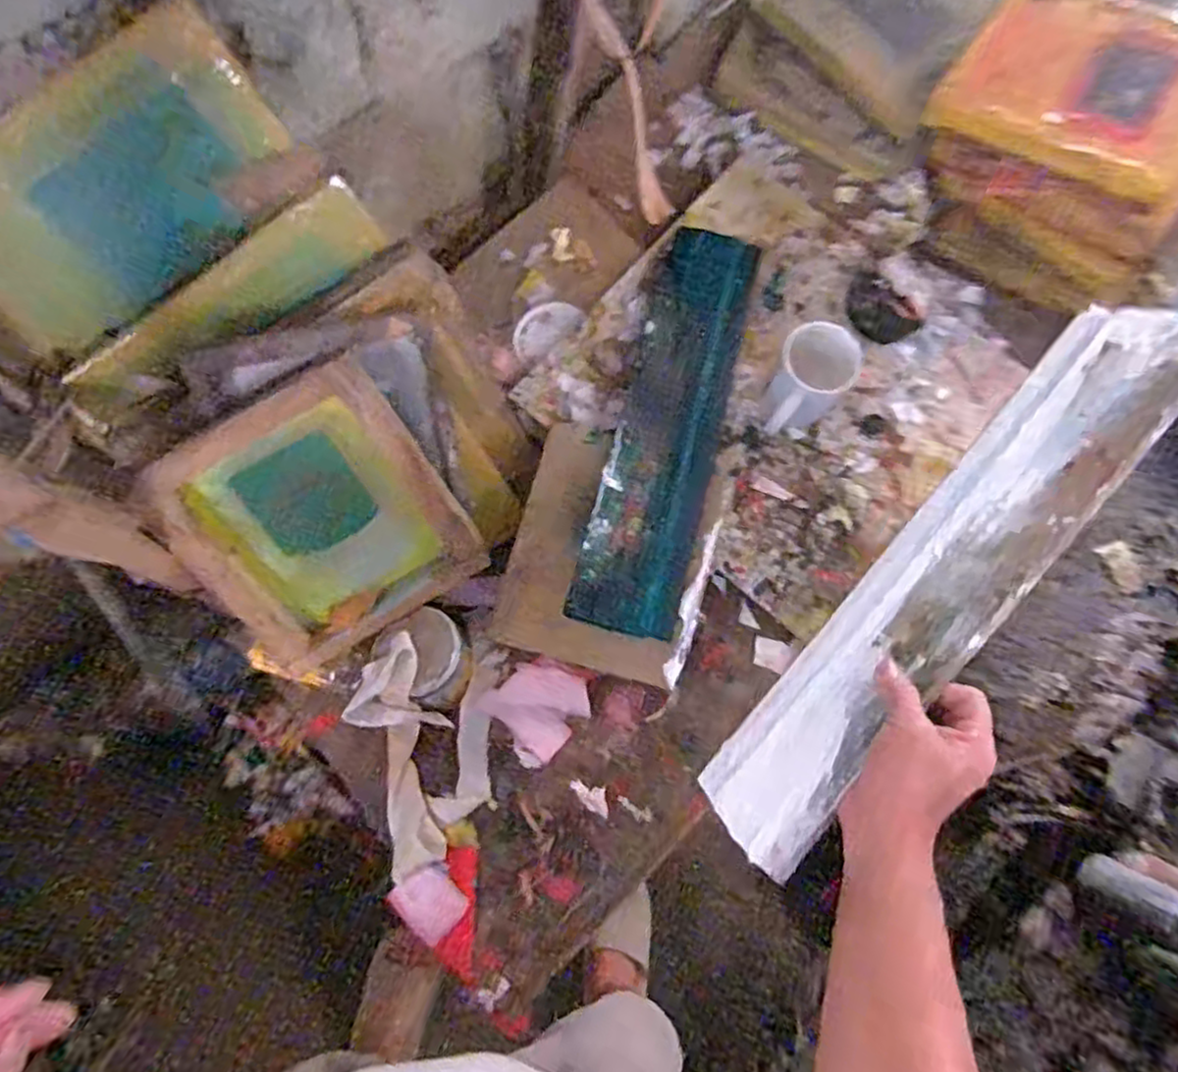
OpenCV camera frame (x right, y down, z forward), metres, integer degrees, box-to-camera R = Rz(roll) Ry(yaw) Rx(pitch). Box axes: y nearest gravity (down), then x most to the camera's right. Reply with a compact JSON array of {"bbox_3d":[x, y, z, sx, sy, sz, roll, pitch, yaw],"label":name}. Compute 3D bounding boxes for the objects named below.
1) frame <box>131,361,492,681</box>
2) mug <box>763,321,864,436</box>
[{"bbox_3d":[-0.275,-0.011,0.734,0.253,0.261,0.029,-32,33,-1],"label":"frame"},{"bbox_3d":[0.237,-0.163,0.791,0.081,0.096,0.109,32,73,8],"label":"mug"}]

